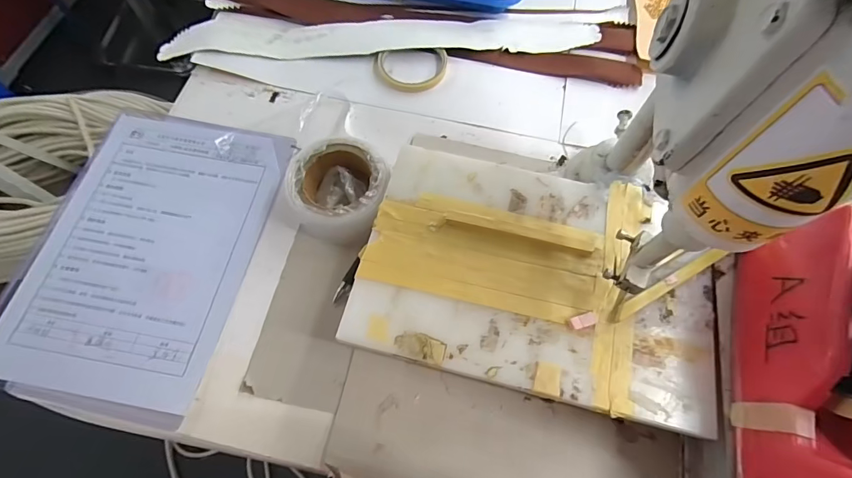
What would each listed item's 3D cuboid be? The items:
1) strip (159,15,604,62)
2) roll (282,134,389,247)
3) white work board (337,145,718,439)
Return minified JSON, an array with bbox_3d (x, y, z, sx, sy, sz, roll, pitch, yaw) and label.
[{"bbox_3d":[-0.060,-0.268,0.547,0.562,0.017,0.068,-1,70,-1],"label":"strip"},{"bbox_3d":[-0.093,-0.049,0.430,0.104,0.047,0.109,0,68,0],"label":"roll"},{"bbox_3d":[0.095,0.027,0.356,0.293,0.009,0.196,14,68,5],"label":"white work board"}]

